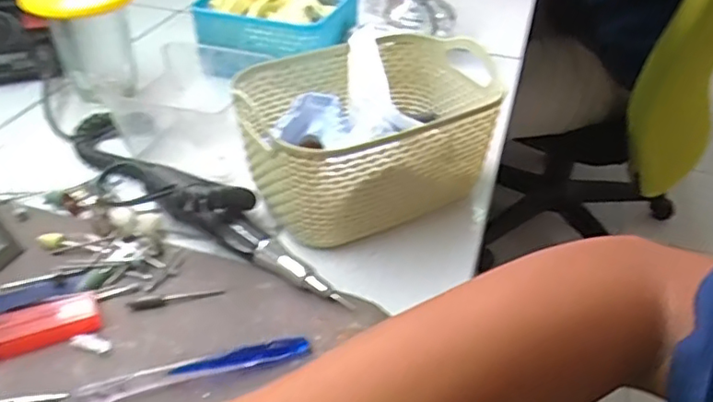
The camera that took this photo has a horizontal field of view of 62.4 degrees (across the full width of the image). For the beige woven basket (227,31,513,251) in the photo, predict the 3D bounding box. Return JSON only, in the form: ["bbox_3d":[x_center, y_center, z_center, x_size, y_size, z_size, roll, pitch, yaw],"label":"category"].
[{"bbox_3d":[0.007,-0.050,0.404,0.162,0.075,0.124,-19,43,-25],"label":"beige woven basket"}]

